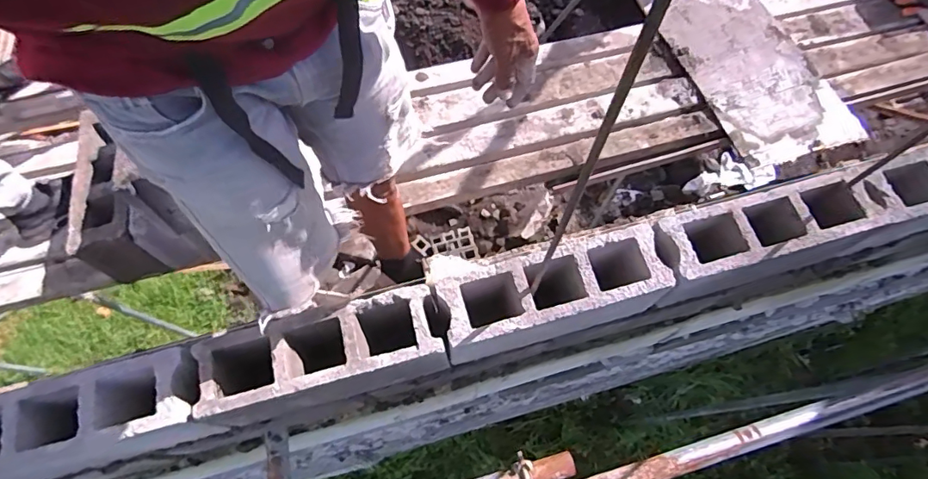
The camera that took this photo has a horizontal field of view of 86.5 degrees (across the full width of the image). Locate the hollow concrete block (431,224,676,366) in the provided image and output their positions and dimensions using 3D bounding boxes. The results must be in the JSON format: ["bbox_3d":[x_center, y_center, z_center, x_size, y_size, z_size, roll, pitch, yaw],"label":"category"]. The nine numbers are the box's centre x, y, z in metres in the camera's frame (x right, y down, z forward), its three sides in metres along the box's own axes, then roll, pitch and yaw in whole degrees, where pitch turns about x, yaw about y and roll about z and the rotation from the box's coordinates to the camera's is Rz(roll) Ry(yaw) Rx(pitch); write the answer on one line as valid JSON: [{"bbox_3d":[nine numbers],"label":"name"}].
[{"bbox_3d":[0.160,0.108,0.940,0.404,0.177,0.133,-14,69,-6],"label":"hollow concrete block"}]

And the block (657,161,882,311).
[{"bbox_3d":[0.565,0.002,0.974,0.416,0.174,0.137,-15,69,-6],"label":"block"}]

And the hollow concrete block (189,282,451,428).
[{"bbox_3d":[-0.247,0.206,0.884,0.410,0.157,0.155,-14,69,-6],"label":"hollow concrete block"}]

